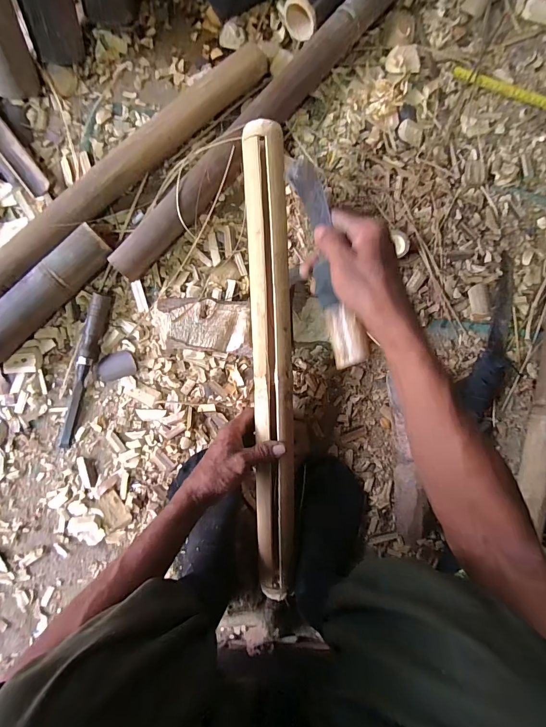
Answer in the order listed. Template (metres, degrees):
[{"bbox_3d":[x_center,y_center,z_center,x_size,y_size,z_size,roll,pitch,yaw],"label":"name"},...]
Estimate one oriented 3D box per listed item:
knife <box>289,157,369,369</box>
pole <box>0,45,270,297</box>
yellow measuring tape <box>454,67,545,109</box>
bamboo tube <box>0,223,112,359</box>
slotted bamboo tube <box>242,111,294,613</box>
[{"bbox_3d":[0.059,-0.111,0.365,0.033,0.035,0.232,-11,85,-4],"label":"knife"},{"bbox_3d":[-0.261,-0.240,0.509,0.661,0.059,0.063,-42,93,-3],"label":"pole"},{"bbox_3d":[0.454,-0.459,0.592,0.300,0.008,0.021,15,89,-4],"label":"yellow measuring tape"},{"bbox_3d":[-0.347,-0.091,0.504,0.264,0.063,0.054,-44,93,-3],"label":"bamboo tube"},{"bbox_3d":[-0.002,0.012,0.478,0.057,0.039,0.642,-2,96,-4],"label":"slotted bamboo tube"}]

